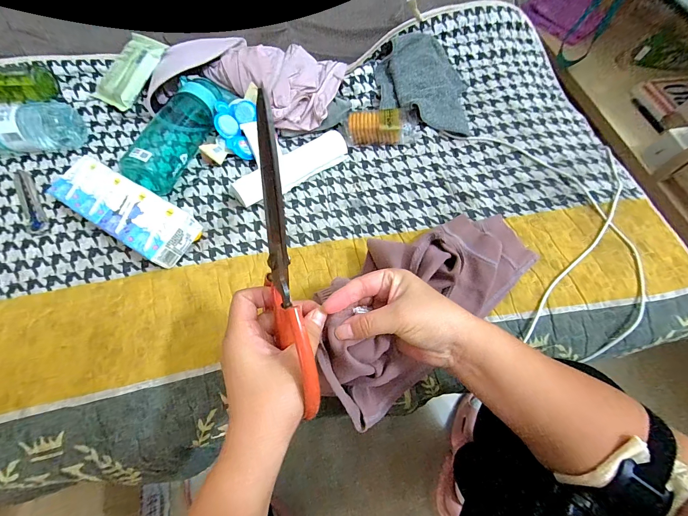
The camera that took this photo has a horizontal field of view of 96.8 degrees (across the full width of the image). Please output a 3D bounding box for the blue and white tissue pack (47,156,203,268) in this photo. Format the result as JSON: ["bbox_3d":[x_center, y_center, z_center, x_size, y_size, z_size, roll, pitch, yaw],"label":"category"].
[{"bbox_3d":[-0.299,-0.067,0.414,0.209,0.043,0.072,29,67,12],"label":"blue and white tissue pack"}]

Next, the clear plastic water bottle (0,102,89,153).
[{"bbox_3d":[-0.530,-0.193,0.464,0.229,0.059,0.071,-4,65,-3],"label":"clear plastic water bottle"}]

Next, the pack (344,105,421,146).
[{"bbox_3d":[0.066,-0.219,0.518,0.129,0.043,0.051,-7,65,-4],"label":"pack"}]

